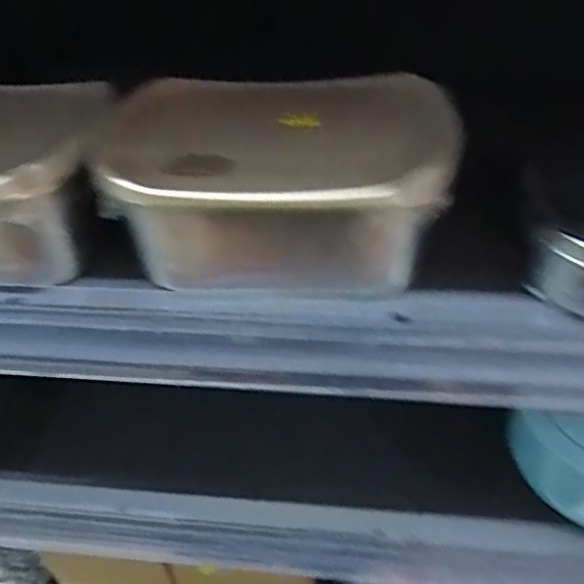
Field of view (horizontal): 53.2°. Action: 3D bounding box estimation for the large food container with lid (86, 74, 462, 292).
[{"bbox_3d":[-0.008,-0.061,0.329,0.171,0.074,0.114,1,43,6],"label":"large food container with lid"}]

